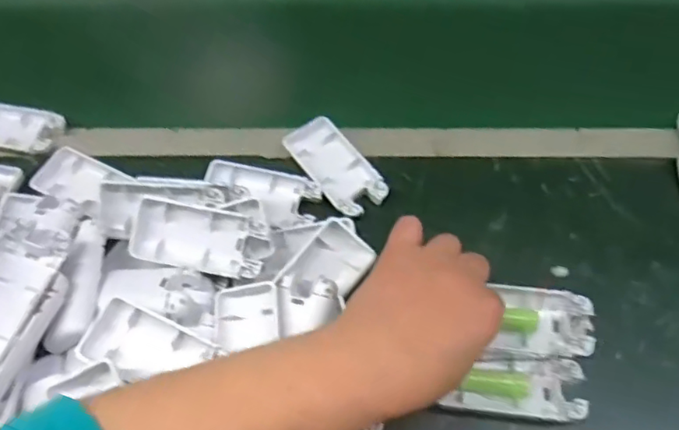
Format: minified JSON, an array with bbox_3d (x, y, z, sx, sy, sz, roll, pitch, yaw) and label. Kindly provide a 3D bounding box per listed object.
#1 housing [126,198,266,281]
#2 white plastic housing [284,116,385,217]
[{"bbox_3d":[-0.098,0.017,0.415,0.093,0.017,0.045,12,91,1],"label":"housing"},{"bbox_3d":[-0.003,-0.040,0.476,0.043,0.009,0.096,-32,63,-15],"label":"white plastic housing"}]

